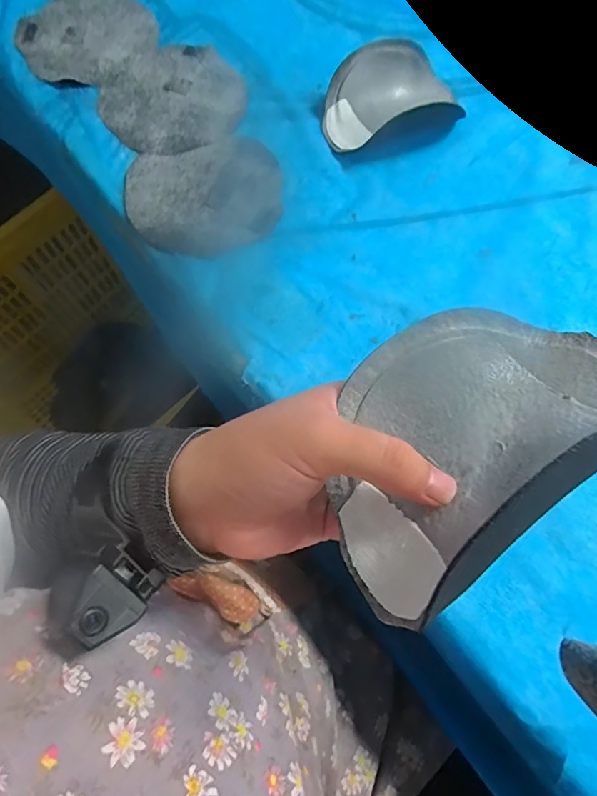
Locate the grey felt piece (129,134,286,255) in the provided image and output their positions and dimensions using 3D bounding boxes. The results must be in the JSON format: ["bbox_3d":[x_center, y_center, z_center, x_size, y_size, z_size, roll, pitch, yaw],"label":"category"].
[{"bbox_3d":[-0.089,-0.195,0.457,0.146,0.006,0.128,-16,72,-5],"label":"grey felt piece"}]

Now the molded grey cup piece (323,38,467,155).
[{"bbox_3d":[0.095,-0.311,0.480,0.147,0.037,0.087,-15,72,-5],"label":"molded grey cup piece"}]

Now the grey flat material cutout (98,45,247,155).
[{"bbox_3d":[-0.130,-0.316,0.500,0.145,0.004,0.142,0,72,0],"label":"grey flat material cutout"}]

